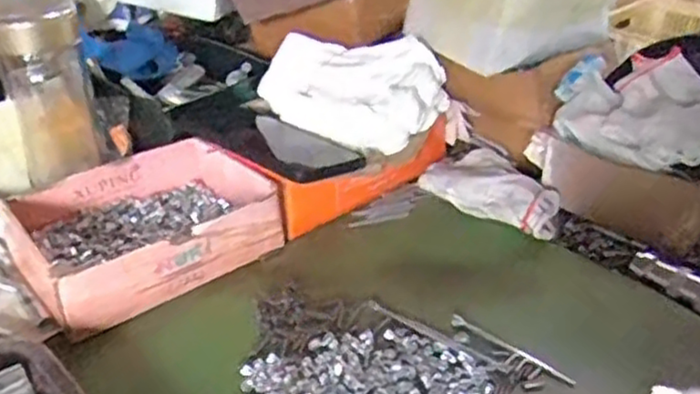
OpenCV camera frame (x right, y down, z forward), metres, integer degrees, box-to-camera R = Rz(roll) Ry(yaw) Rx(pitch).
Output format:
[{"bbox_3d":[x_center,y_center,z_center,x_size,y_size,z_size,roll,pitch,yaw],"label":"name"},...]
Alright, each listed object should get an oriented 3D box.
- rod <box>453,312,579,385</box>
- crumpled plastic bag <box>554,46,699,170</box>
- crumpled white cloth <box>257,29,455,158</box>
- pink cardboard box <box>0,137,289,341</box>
[{"bbox_3d":[0.104,0.099,0.467,0.088,0.009,0.008,25,39,31],"label":"rod"},{"bbox_3d":[0.232,-0.069,0.547,0.134,0.063,0.081,13,34,21],"label":"crumpled plastic bag"},{"bbox_3d":[-0.003,-0.094,0.635,0.167,0.081,0.080,16,35,25],"label":"crumpled white cloth"},{"bbox_3d":[-0.158,0.016,0.552,0.171,0.053,0.144,-21,39,-31],"label":"pink cardboard box"}]

